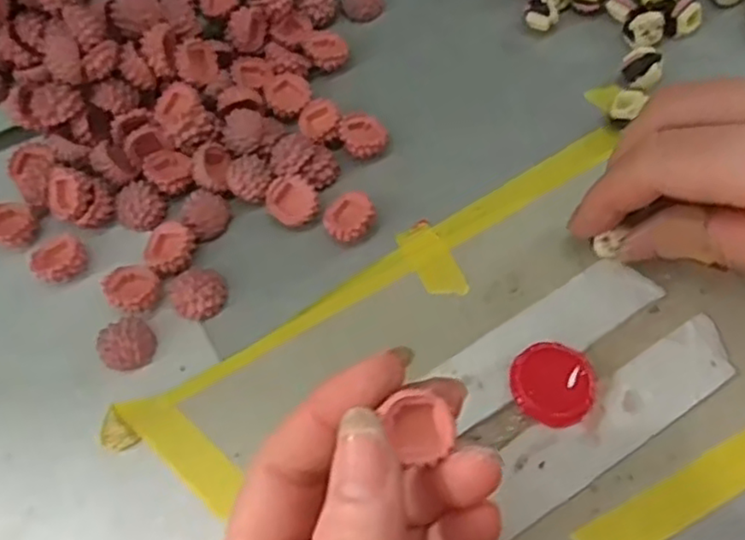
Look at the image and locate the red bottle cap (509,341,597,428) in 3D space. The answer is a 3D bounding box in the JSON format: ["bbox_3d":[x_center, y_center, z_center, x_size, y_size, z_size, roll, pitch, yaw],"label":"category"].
[{"bbox_3d":[0.062,0.038,0.231,0.028,0.008,0.028,-1,62,2],"label":"red bottle cap"}]

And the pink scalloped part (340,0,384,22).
[{"bbox_3d":[-0.005,-0.128,0.322,0.019,0.008,0.017,-4,62,1],"label":"pink scalloped part"}]

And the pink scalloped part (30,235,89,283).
[{"bbox_3d":[-0.120,-0.004,0.259,0.020,0.008,0.016,-37,66,-16],"label":"pink scalloped part"}]

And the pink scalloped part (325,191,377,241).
[{"bbox_3d":[-0.009,-0.020,0.266,0.019,0.012,0.020,-13,62,-4],"label":"pink scalloped part"}]

